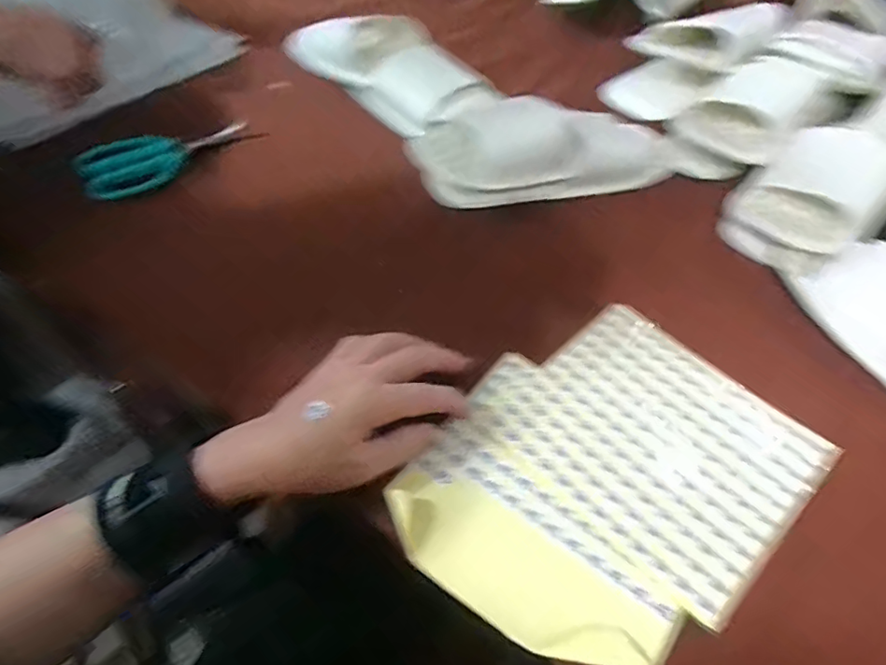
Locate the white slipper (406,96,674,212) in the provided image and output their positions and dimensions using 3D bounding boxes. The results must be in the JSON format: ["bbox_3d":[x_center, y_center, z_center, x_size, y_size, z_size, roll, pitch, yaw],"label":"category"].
[{"bbox_3d":[0.094,-0.163,0.508,0.244,0.088,0.079,-6,52,-8],"label":"white slipper"}]

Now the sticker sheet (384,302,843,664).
[{"bbox_3d":[0.103,0.085,0.355,0.239,0.007,0.185,-36,61,-27],"label":"sticker sheet"}]

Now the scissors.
[{"bbox_3d":[-0.257,-0.172,0.538,0.163,0.016,0.060,-25,57,-21],"label":"scissors"}]

